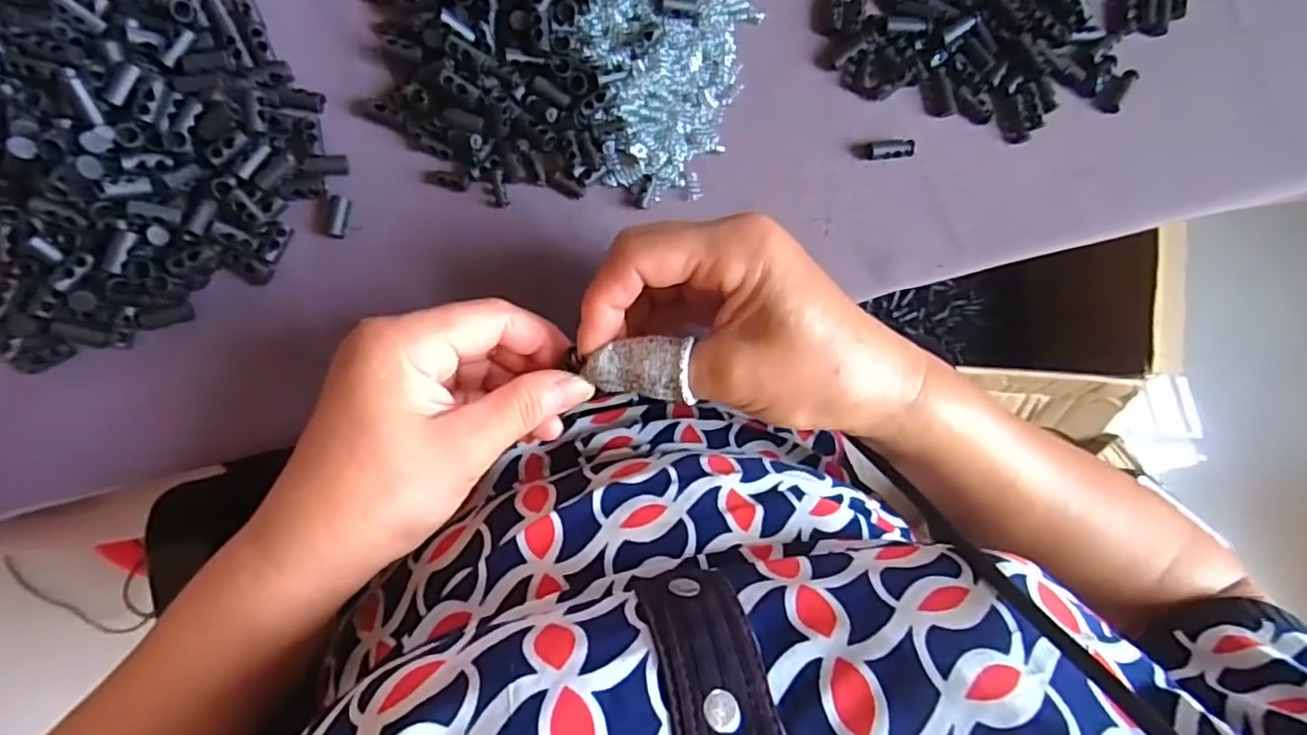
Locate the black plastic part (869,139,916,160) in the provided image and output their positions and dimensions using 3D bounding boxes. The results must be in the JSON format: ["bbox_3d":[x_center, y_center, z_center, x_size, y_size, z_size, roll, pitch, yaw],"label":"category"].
[{"bbox_3d":[0.124,-0.112,0.341,0.025,0.009,0.009,-9,88,-8],"label":"black plastic part"}]

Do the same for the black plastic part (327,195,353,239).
[{"bbox_3d":[-0.142,-0.068,0.298,0.008,0.004,0.019,10,85,-7],"label":"black plastic part"}]

